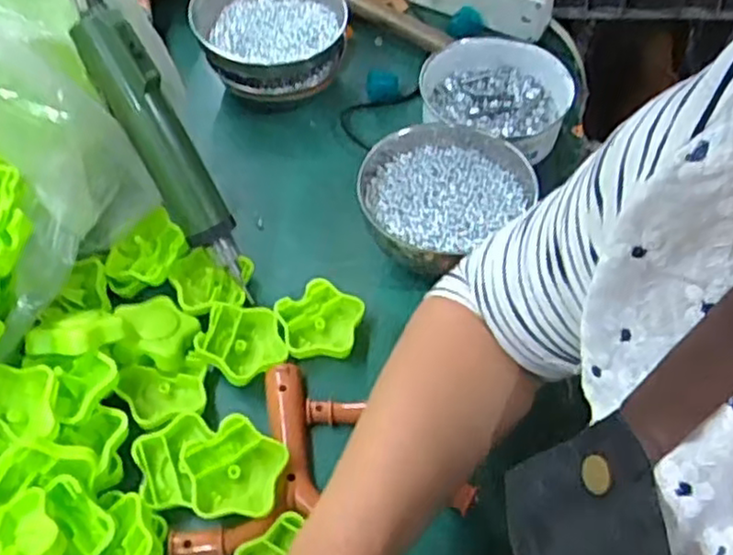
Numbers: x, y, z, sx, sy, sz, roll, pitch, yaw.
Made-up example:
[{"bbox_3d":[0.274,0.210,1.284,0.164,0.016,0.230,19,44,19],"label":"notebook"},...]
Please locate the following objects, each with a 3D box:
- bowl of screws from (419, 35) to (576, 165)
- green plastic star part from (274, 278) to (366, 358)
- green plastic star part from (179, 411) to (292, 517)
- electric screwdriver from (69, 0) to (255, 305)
[{"bbox_3d":[0.128,-0.180,0.708,0.147,0.062,0.104,21,74,17],"label":"bowl of screws"},{"bbox_3d":[-0.040,0.035,0.583,0.068,0.015,0.069,12,56,9],"label":"green plastic star part"},{"bbox_3d":[-0.093,0.134,0.496,0.062,0.024,0.066,26,59,18],"label":"green plastic star part"},{"bbox_3d":[-0.162,-0.107,0.557,0.041,0.271,0.041,-33,23,-21],"label":"electric screwdriver"}]

